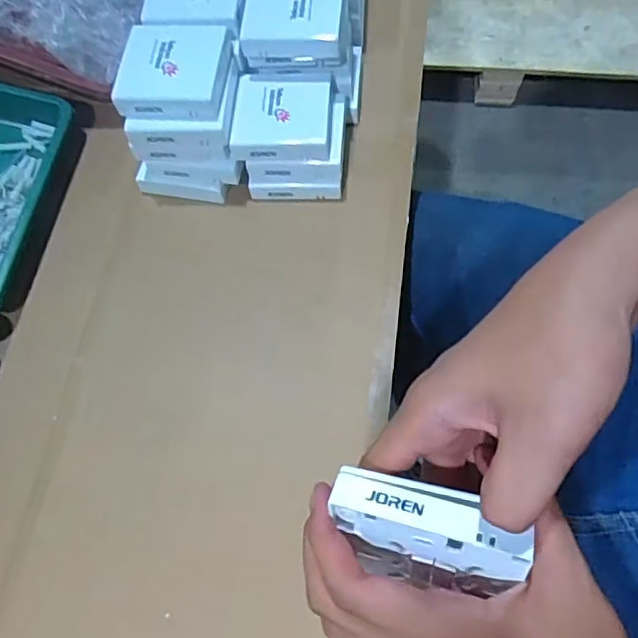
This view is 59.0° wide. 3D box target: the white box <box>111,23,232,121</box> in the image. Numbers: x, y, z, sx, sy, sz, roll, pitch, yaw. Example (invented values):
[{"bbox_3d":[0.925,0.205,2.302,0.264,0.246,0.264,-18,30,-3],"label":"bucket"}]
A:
[{"bbox_3d":[-0.123,-0.211,0.477,0.083,0.023,0.087,4,67,5],"label":"white box"}]

